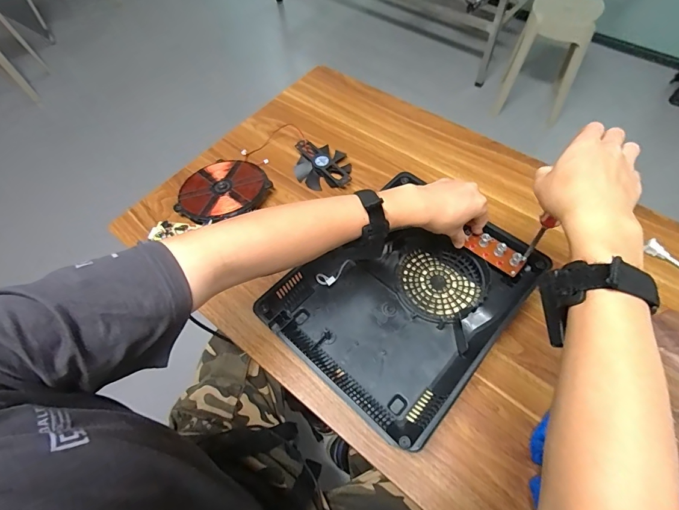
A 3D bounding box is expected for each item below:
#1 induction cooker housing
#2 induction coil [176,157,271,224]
[{"bbox_3d":[0.088,0.055,0.535,0.278,0.052,0.319,37,69,21],"label":"induction cooker housing"},{"bbox_3d":[-0.212,-0.119,0.676,0.160,0.019,0.144,-27,63,-12],"label":"induction coil"}]

